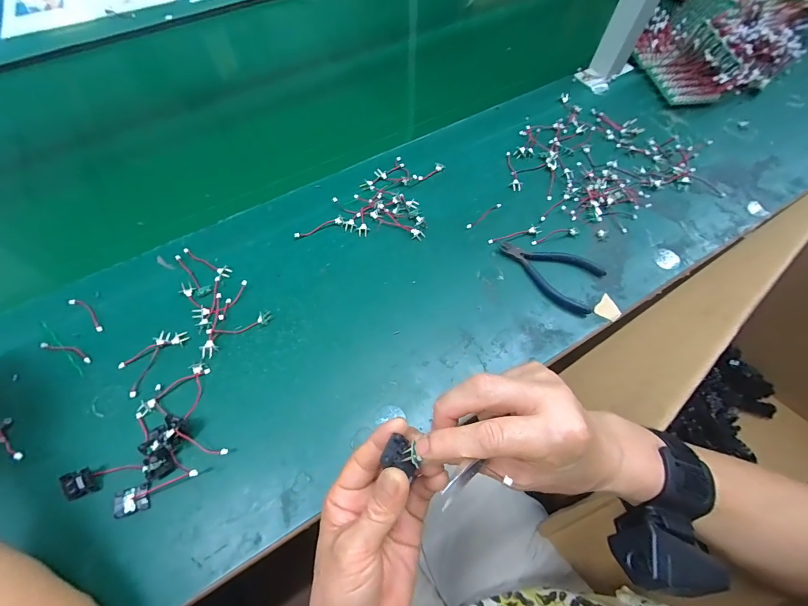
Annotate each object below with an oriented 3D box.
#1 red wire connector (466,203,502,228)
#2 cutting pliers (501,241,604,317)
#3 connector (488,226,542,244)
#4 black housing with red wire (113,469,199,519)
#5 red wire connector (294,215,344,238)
[{"bbox_3d":[0.099,-0.107,0.434,0.058,0.004,0.006,-36,70,-17],"label":"red wire connector"},{"bbox_3d":[0.159,-0.034,0.392,0.109,0.009,0.067,25,66,11],"label":"cutting pliers"},{"bbox_3d":[0.131,-0.082,0.420,0.065,0.004,0.010,-12,65,-7],"label":"connector"},{"bbox_3d":[-0.210,0.159,0.299,0.064,0.017,0.021,-16,65,-9],"label":"black housing with red wire"},{"bbox_3d":[-0.101,-0.090,0.421,0.060,0.005,0.010,-25,67,-13],"label":"red wire connector"}]

